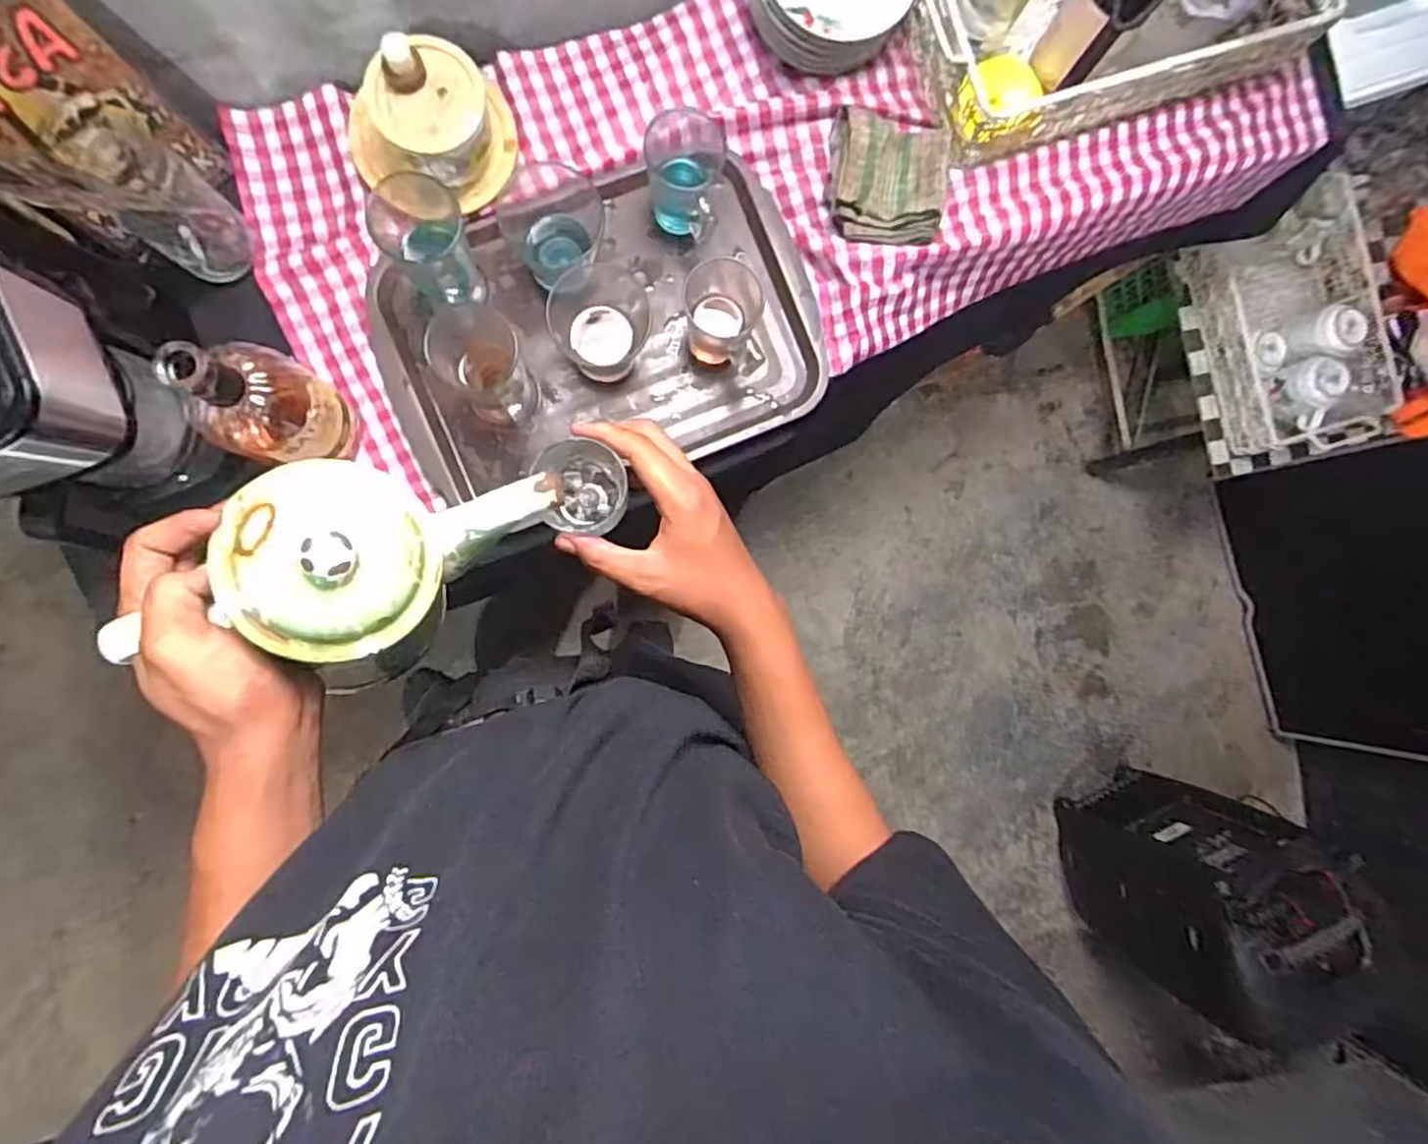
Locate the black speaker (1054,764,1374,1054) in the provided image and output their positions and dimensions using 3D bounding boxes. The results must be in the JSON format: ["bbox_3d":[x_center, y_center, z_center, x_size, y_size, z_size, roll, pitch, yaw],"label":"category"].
[{"bbox_3d":[0.932,0.626,1.339,0.230,0.520,0.331,-9,90,-7],"label":"black speaker"}]

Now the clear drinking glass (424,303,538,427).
[{"bbox_3d":[-0.219,-0.195,0.661,0.075,0.111,0.083,-16,91,-6],"label":"clear drinking glass"}]

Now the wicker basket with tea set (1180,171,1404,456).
[{"bbox_3d":[0.949,-0.387,1.080,0.259,0.145,0.375,-18,91,-6],"label":"wicker basket with tea set"}]

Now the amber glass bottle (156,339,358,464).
[{"bbox_3d":[-0.376,-0.139,0.586,0.068,0.211,0.089,15,88,-6],"label":"amber glass bottle"}]

